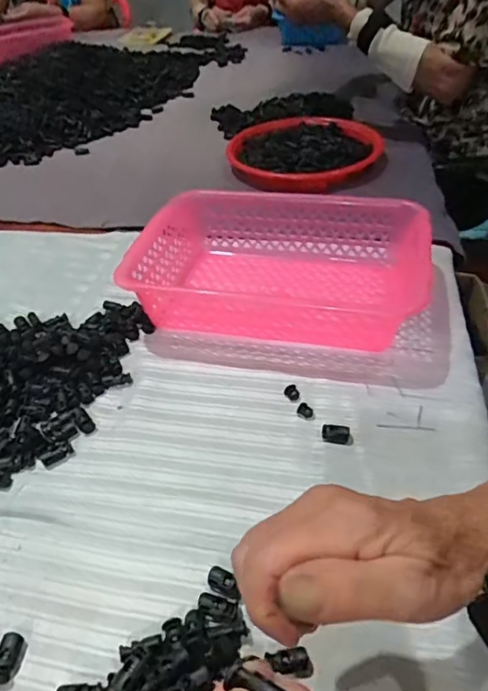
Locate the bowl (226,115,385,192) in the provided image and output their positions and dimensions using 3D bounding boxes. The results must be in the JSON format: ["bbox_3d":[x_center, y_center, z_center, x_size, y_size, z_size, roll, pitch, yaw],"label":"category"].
[{"bbox_3d":[0.084,-0.283,0.758,0.204,0.052,0.188,-3,42,3],"label":"bowl"}]

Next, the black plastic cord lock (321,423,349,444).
[{"bbox_3d":[0.076,0.073,0.433,0.022,0.009,0.014,4,43,10],"label":"black plastic cord lock"}]

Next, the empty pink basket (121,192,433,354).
[{"bbox_3d":[0.038,-0.085,0.553,0.306,0.074,0.179,6,43,12],"label":"empty pink basket"}]

